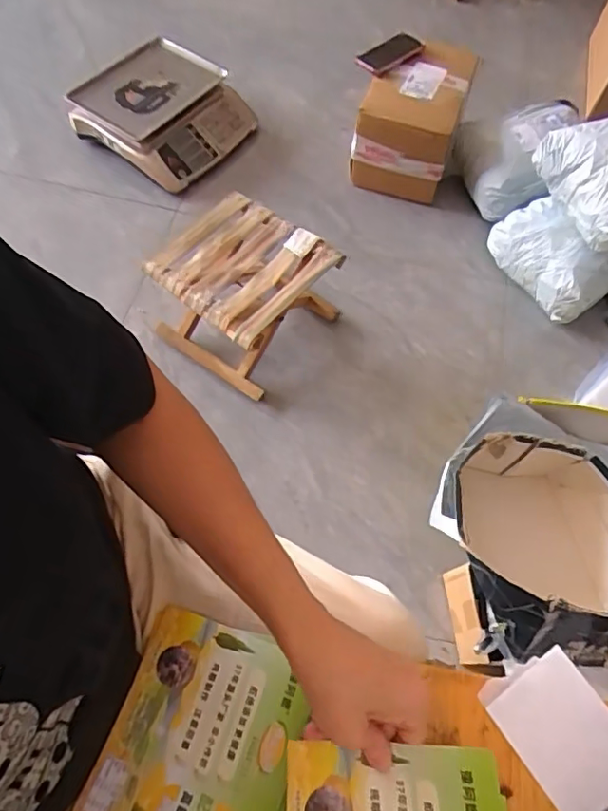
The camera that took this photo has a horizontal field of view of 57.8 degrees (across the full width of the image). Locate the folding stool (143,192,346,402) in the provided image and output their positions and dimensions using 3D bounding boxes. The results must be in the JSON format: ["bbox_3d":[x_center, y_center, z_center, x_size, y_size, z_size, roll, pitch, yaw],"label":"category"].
[{"bbox_3d":[-0.114,-0.213,1.086,0.264,0.208,0.273,36,66,14],"label":"folding stool"}]

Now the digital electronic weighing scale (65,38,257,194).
[{"bbox_3d":[-0.335,-0.741,1.407,0.339,0.149,0.349,32,65,12],"label":"digital electronic weighing scale"}]

